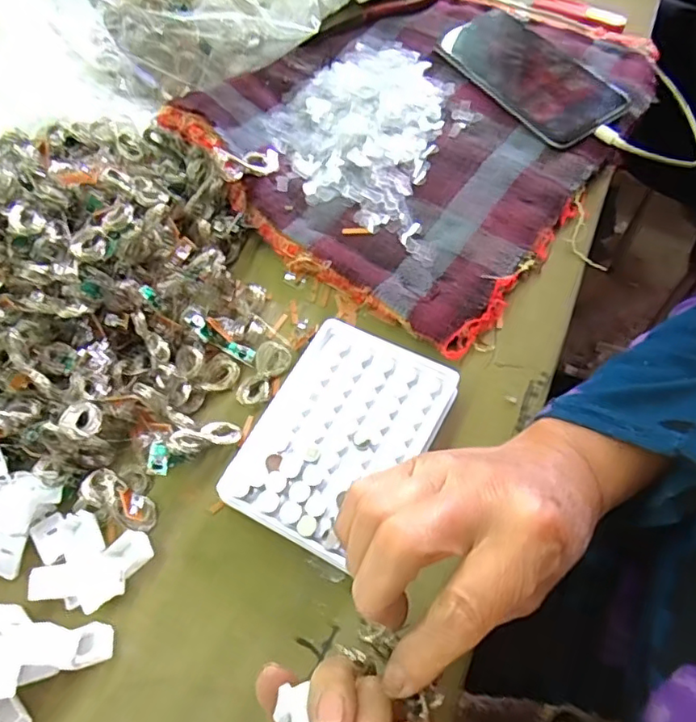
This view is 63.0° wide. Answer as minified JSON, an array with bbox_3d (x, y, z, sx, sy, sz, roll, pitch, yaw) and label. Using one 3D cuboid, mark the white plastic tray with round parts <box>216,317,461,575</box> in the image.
[{"bbox_3d":[-0.004,0.044,0.340,0.096,0.022,0.132,24,67,18],"label":"white plastic tray with round parts"}]

